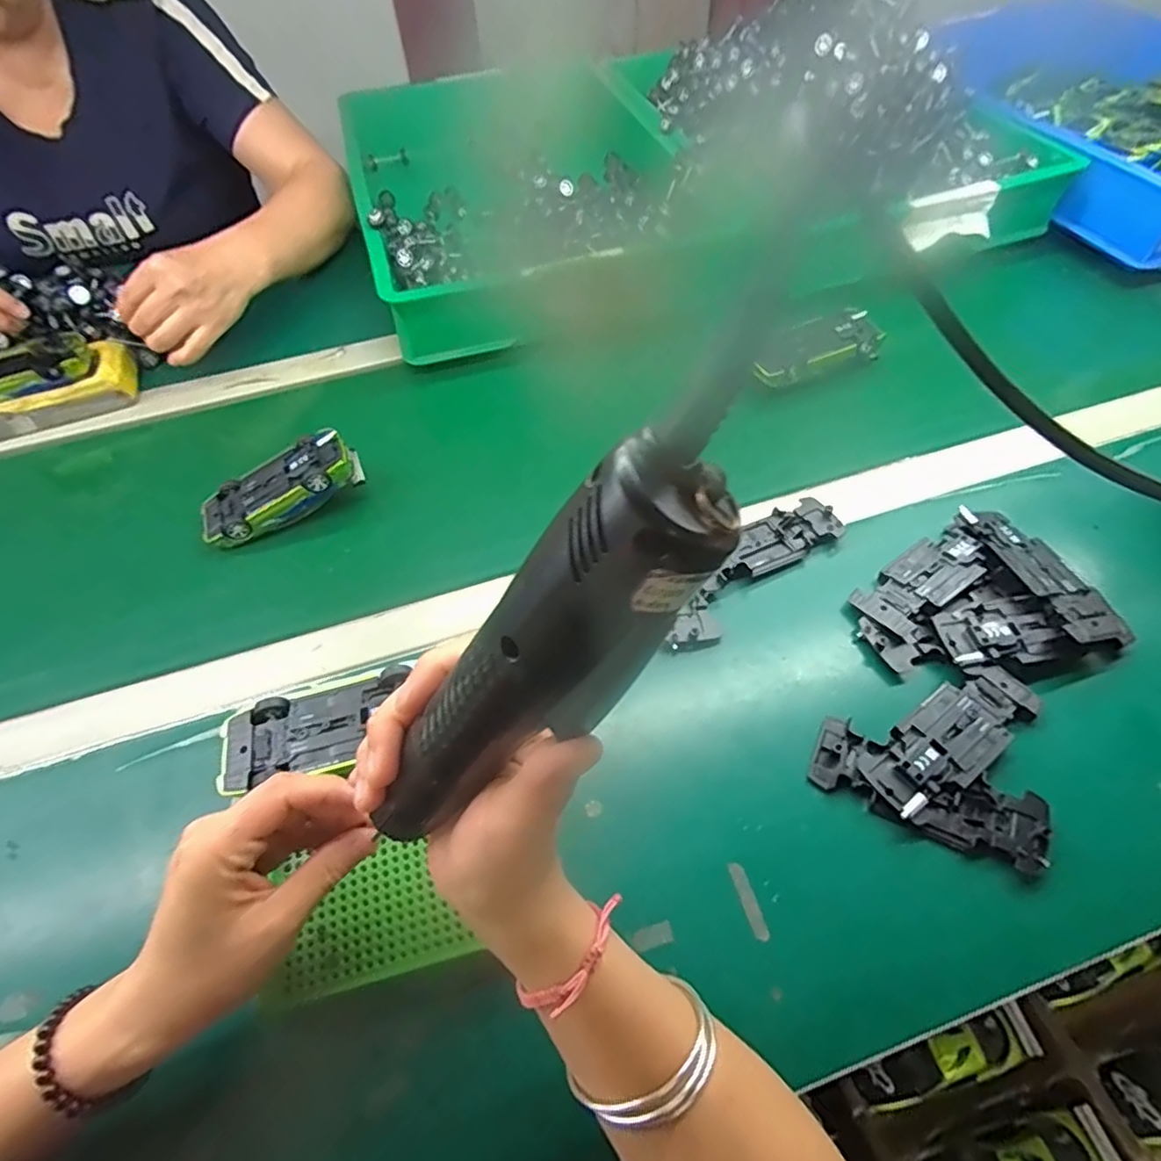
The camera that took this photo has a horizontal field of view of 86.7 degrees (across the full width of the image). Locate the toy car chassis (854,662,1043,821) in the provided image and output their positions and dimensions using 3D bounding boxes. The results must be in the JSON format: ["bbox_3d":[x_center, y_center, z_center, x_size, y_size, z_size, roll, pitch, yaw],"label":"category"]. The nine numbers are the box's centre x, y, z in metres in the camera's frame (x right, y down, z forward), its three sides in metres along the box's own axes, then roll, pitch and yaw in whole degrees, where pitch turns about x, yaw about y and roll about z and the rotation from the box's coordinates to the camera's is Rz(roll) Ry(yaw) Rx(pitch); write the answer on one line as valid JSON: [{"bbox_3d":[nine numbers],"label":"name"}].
[{"bbox_3d":[0.229,0.096,0.380,0.125,0.014,0.047,-31,60,-18],"label":"toy car chassis"}]

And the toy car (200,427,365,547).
[{"bbox_3d":[-0.246,-0.074,0.508,0.130,0.033,0.050,-27,57,2],"label":"toy car"}]

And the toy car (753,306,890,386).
[{"bbox_3d":[0.218,-0.214,0.576,0.130,0.031,0.045,-22,57,-12],"label":"toy car"}]

